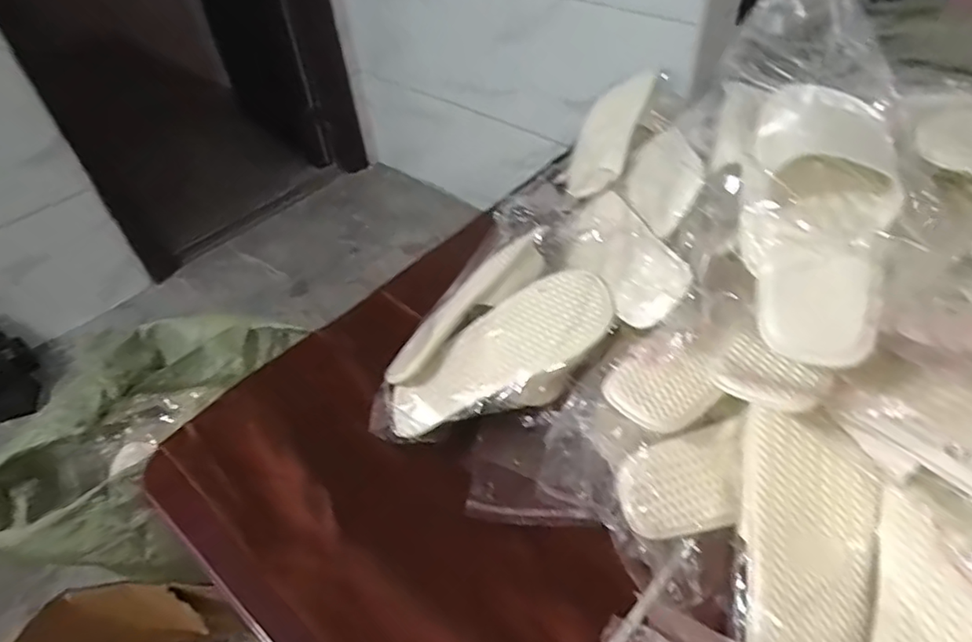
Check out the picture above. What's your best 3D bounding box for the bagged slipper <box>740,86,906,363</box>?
[{"bbox_3d":[0.242,-0.073,0.426,0.101,0.069,0.203,5,79,12],"label":"bagged slipper"}]

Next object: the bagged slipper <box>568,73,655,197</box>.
[{"bbox_3d":[0.159,-0.247,0.779,0.089,0.065,0.232,13,45,20],"label":"bagged slipper"}]

